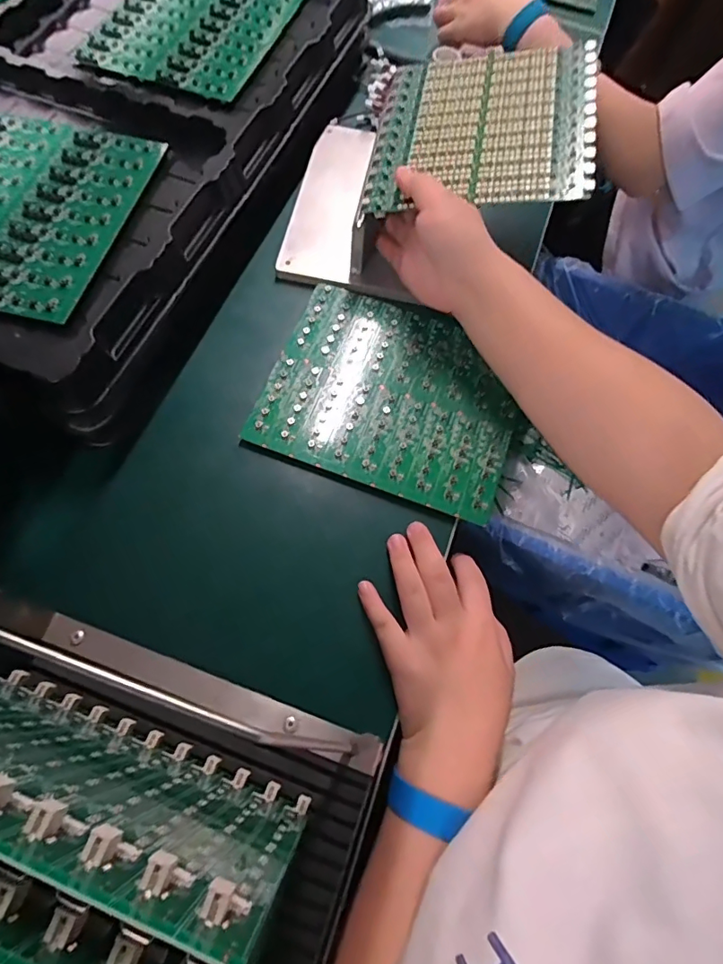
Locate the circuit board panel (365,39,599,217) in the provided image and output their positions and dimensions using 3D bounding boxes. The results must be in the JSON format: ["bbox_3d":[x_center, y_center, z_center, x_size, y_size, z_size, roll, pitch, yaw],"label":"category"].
[{"bbox_3d":[0.099,-0.294,0.410,0.162,0.005,0.188,5,67,15],"label":"circuit board panel"}]

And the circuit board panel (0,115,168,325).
[{"bbox_3d":[-0.267,-0.216,0.390,0.164,0.006,0.197,12,69,3],"label":"circuit board panel"}]

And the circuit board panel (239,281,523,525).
[{"bbox_3d":[0.028,-0.074,0.409,0.196,0.004,0.170,20,69,5],"label":"circuit board panel"}]

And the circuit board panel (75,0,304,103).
[{"bbox_3d":[-0.163,-0.456,0.494,0.166,0.006,0.190,19,69,5],"label":"circuit board panel"}]

